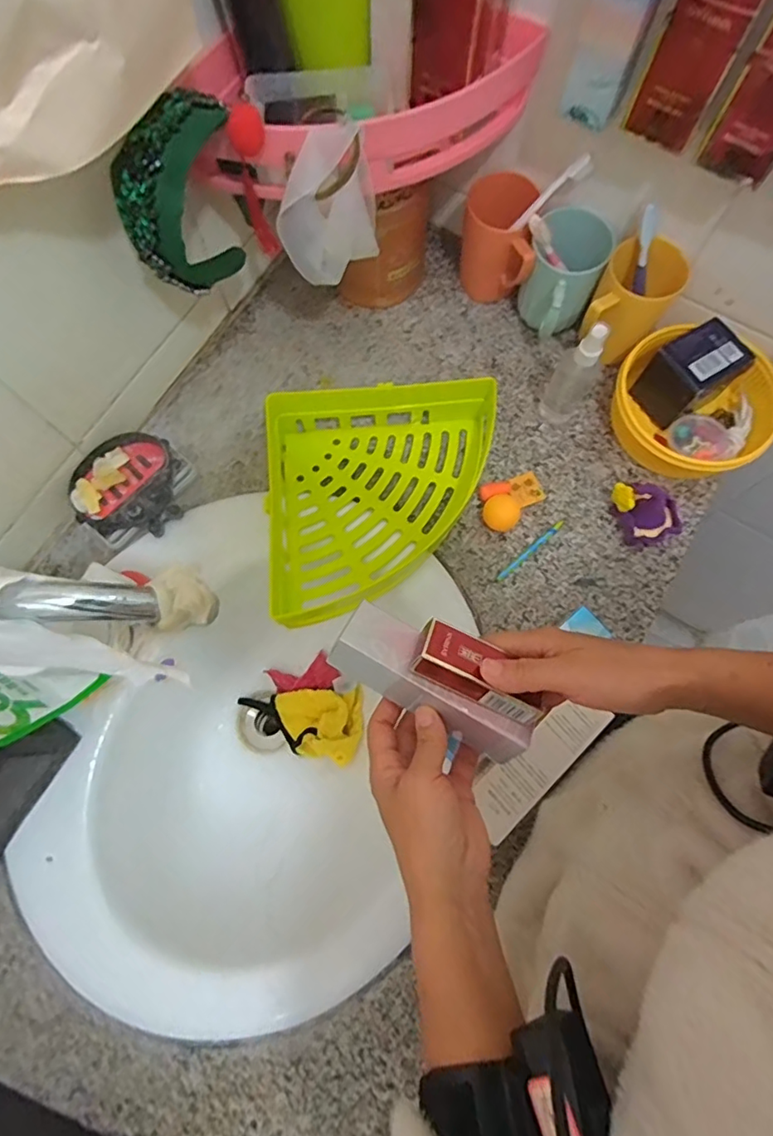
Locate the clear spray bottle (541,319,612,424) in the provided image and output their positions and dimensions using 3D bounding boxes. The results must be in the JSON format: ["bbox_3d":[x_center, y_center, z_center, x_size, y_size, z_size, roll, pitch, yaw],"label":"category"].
[{"bbox_3d":[0.196,-0.203,0.571,0.040,0.143,0.039,27,76,7],"label":"clear spray bottle"}]

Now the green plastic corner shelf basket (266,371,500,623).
[{"bbox_3d":[0.006,-0.071,0.574,0.246,0.065,0.230,-7,74,-2],"label":"green plastic corner shelf basket"}]

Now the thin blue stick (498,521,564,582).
[{"bbox_3d":[0.156,-0.019,0.590,0.095,0.004,0.008,-40,78,-10],"label":"thin blue stick"}]

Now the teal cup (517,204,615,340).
[{"bbox_3d":[0.192,-0.318,0.616,0.076,0.107,0.115,22,76,6],"label":"teal cup"}]

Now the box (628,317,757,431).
[{"bbox_3d":[0.324,-0.209,0.598,0.079,0.083,0.069,-30,76,-8],"label":"box"}]

